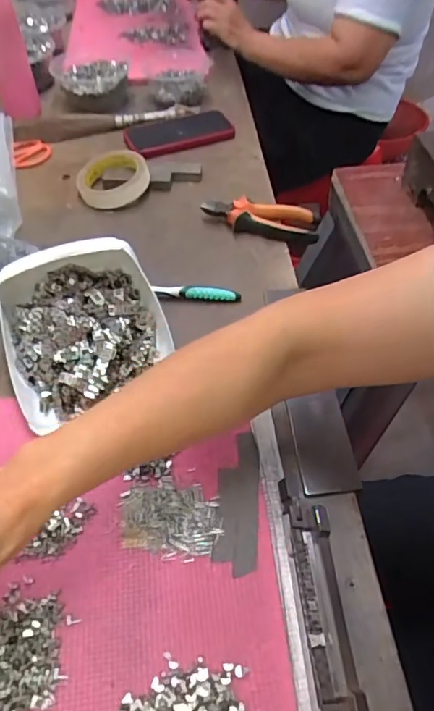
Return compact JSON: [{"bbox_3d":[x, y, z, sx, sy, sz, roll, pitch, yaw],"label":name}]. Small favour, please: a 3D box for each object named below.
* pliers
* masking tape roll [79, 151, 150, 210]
[{"bbox_3d":[0.056,-0.177,0.681,0.148,0.030,0.049,7,51,8],"label":"pliers"},{"bbox_3d":[-0.145,-0.250,0.735,0.097,0.032,0.097,-16,57,-1],"label":"masking tape roll"}]

